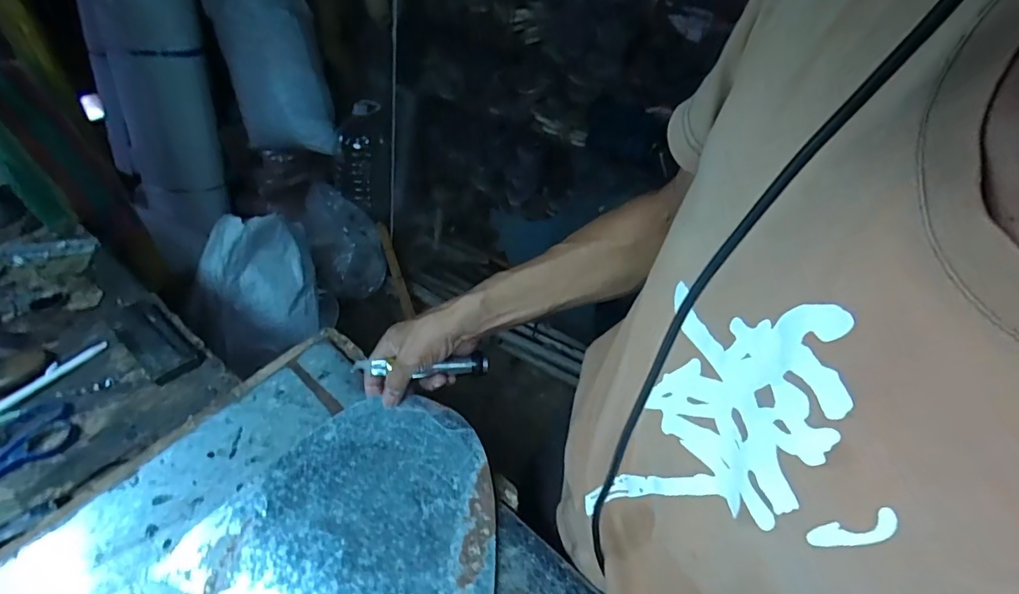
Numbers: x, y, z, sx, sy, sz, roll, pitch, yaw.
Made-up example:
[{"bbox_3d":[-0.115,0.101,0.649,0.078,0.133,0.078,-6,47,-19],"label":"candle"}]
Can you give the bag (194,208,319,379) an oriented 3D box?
[{"bbox_3d":[-0.627,-0.023,1.244,0.253,0.326,0.259,-6,45,-14],"label":"bag"}]

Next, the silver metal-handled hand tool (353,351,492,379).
[{"bbox_3d":[-0.093,0.073,0.525,0.142,0.022,0.014,-1,43,-5],"label":"silver metal-handled hand tool"}]

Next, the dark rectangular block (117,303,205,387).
[{"bbox_3d":[-0.449,0.053,0.628,0.152,0.014,0.057,33,49,25],"label":"dark rectangular block"}]

